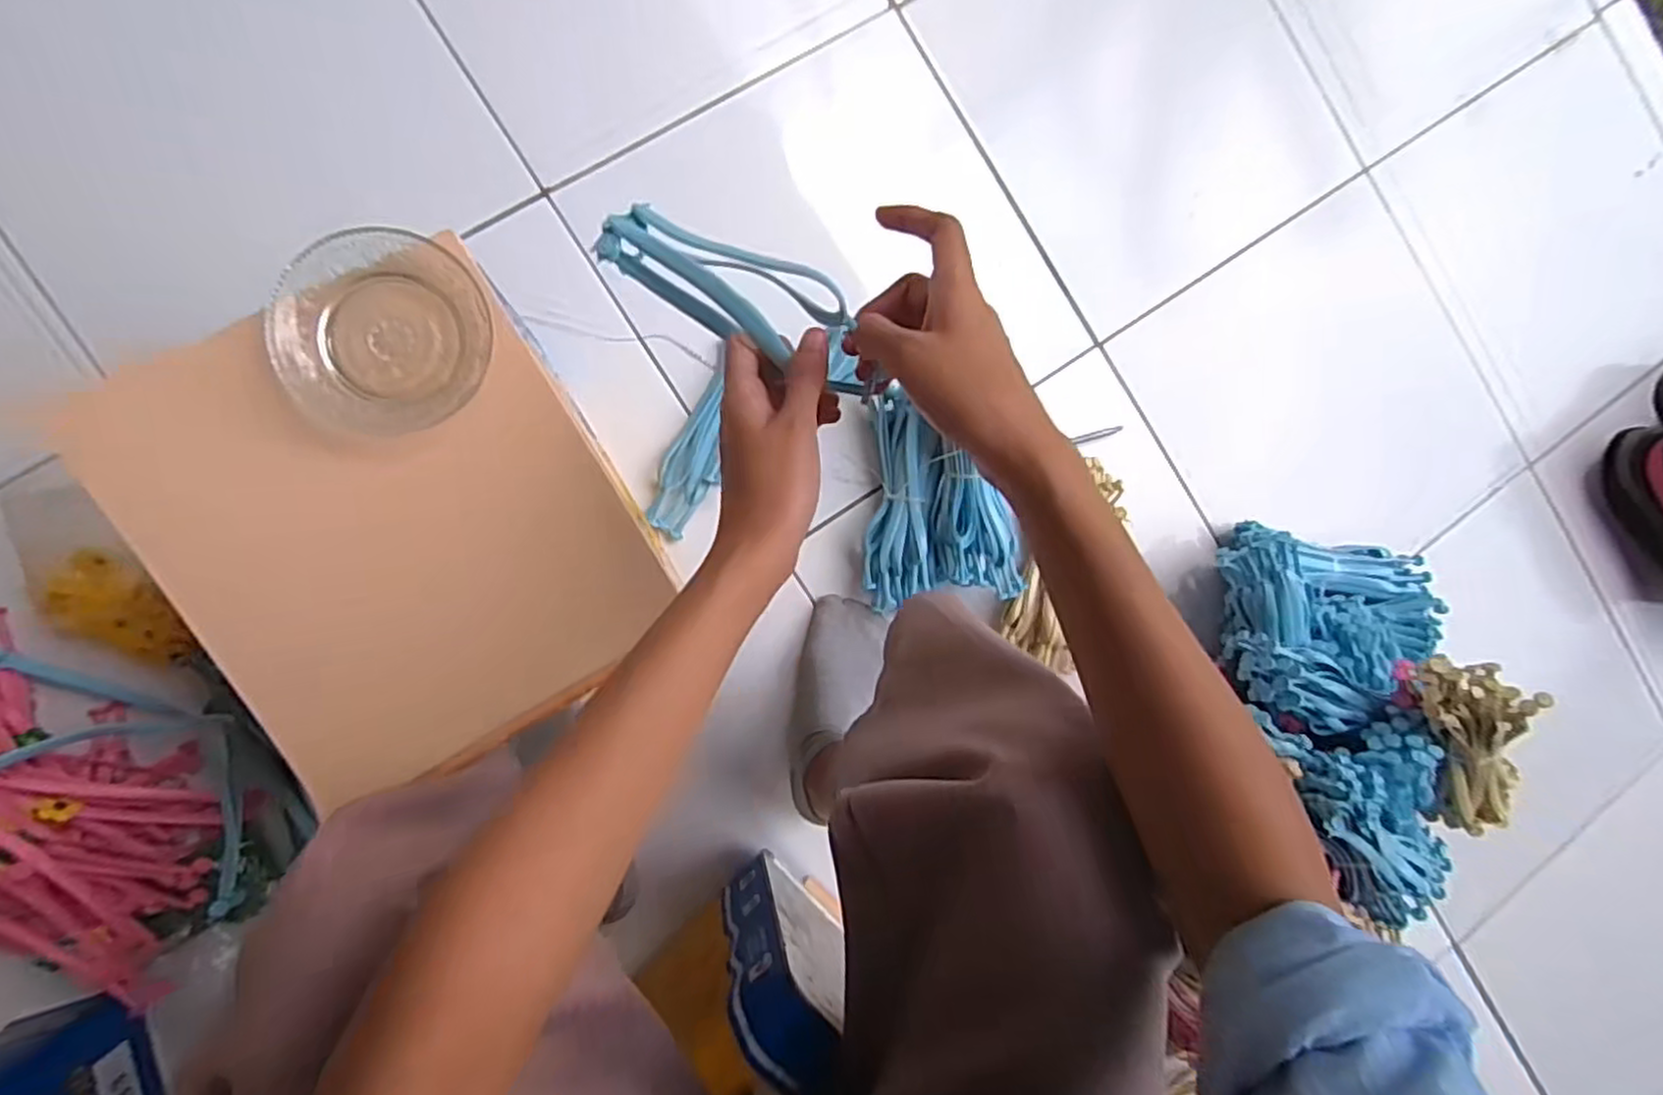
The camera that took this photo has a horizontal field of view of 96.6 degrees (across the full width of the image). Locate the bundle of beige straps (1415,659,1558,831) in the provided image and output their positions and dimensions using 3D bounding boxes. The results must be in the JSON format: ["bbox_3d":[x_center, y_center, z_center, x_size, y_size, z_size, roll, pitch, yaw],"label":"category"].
[{"bbox_3d":[0.580,0.178,0.656,0.079,0.081,0.198,-33,115,-8],"label":"bundle of beige straps"}]

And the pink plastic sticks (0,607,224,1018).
[{"bbox_3d":[-0.630,0.208,0.569,0.230,0.094,0.315,-16,92,-9],"label":"pink plastic sticks"}]

